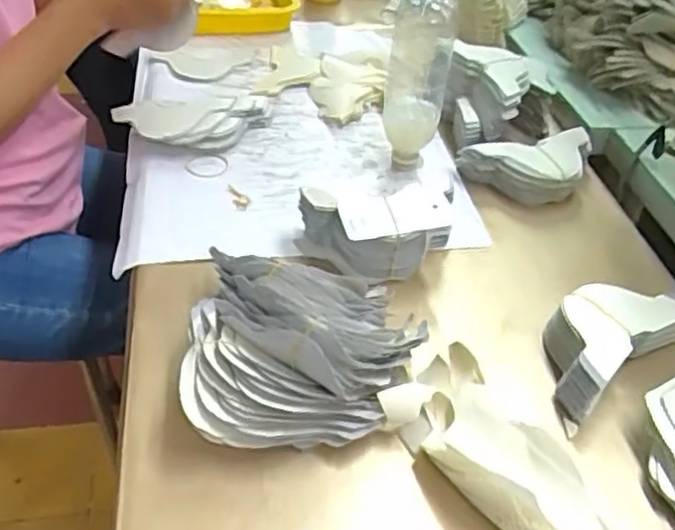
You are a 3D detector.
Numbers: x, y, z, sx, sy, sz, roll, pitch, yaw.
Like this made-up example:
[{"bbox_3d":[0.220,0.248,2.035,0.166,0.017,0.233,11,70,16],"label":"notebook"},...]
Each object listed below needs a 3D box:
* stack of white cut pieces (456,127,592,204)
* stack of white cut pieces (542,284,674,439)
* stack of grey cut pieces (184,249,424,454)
[{"bbox_3d":[0.218,-0.122,0.817,0.140,0.057,0.102,17,42,14],"label":"stack of white cut pieces"},{"bbox_3d":[0.230,0.062,0.604,0.157,0.056,0.084,-24,47,-30],"label":"stack of white cut pieces"},{"bbox_3d":[-0.026,0.058,0.559,0.188,0.084,0.175,5,39,1],"label":"stack of grey cut pieces"}]

